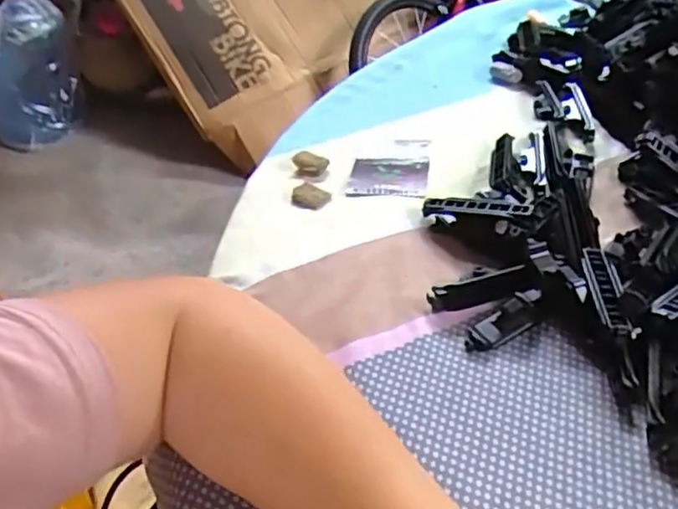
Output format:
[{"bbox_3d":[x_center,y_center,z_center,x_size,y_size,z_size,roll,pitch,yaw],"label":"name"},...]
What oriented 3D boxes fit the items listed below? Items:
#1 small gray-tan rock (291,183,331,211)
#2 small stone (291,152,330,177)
[{"bbox_3d":[-0.022,-0.044,0.501,0.029,0.006,0.025,19,45,22],"label":"small gray-tan rock"},{"bbox_3d":[-0.023,-0.074,0.532,0.028,0.014,0.023,-1,41,0],"label":"small stone"}]

